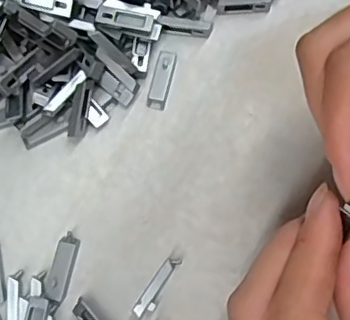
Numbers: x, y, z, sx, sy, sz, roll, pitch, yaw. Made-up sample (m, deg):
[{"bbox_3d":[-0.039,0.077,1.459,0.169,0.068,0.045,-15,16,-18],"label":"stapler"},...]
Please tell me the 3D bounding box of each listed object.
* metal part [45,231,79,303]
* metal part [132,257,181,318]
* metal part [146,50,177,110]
[{"bbox_3d":[-0.045,0.042,0.230,0.009,0.004,0.026,11,75,5],"label":"metal part"},{"bbox_3d":[-0.007,0.049,0.225,0.006,0.007,0.026,31,77,10],"label":"metal part"},{"bbox_3d":[-0.006,-0.035,0.251,0.008,0.004,0.026,13,75,6],"label":"metal part"}]

